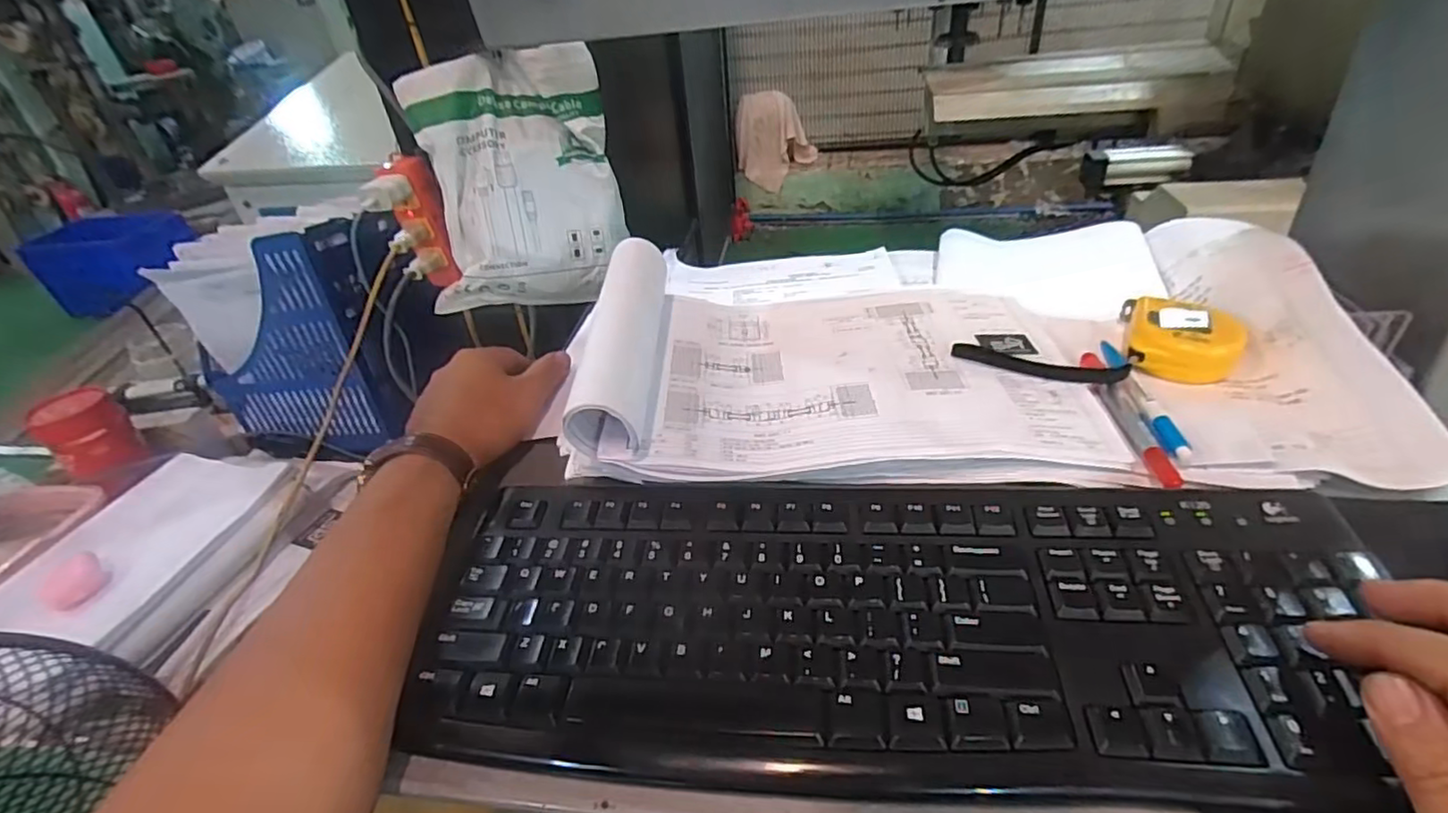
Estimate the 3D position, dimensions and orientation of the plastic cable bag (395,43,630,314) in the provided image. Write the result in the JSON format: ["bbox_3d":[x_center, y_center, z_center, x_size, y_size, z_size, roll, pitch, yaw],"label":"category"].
[{"bbox_3d":[-0.207,-0.230,0.672,0.204,0.240,0.048,-10,9,-21],"label":"plastic cable bag"}]

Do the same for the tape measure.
[{"bbox_3d":[0.247,-0.030,0.422,0.168,0.033,0.083,-19,39,-16],"label":"tape measure"}]

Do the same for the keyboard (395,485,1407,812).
[{"bbox_3d":[0.062,0.097,0.299,0.407,0.024,0.147,-2,37,8],"label":"keyboard"}]

